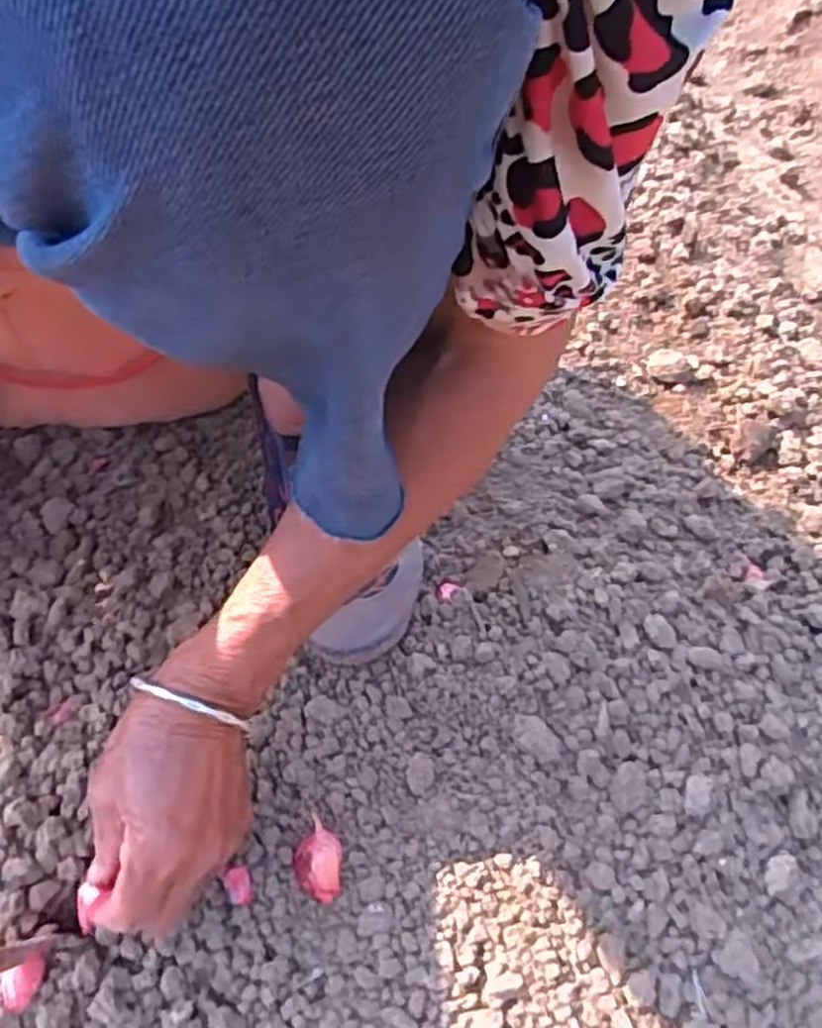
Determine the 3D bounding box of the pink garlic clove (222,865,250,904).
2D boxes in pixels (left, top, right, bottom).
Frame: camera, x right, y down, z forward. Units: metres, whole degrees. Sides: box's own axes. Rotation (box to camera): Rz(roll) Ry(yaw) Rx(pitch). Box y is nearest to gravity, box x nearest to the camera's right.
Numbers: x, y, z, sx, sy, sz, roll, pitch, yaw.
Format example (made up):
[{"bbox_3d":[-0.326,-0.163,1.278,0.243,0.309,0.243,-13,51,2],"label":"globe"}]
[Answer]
[{"bbox_3d":[-0.090,0.195,0.408,0.013,0.009,0.018,-19,62,-16],"label":"pink garlic clove"}]

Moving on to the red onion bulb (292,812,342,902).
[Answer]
[{"bbox_3d":[-0.050,0.182,0.414,0.025,0.017,0.042,1,58,-4],"label":"red onion bulb"}]

